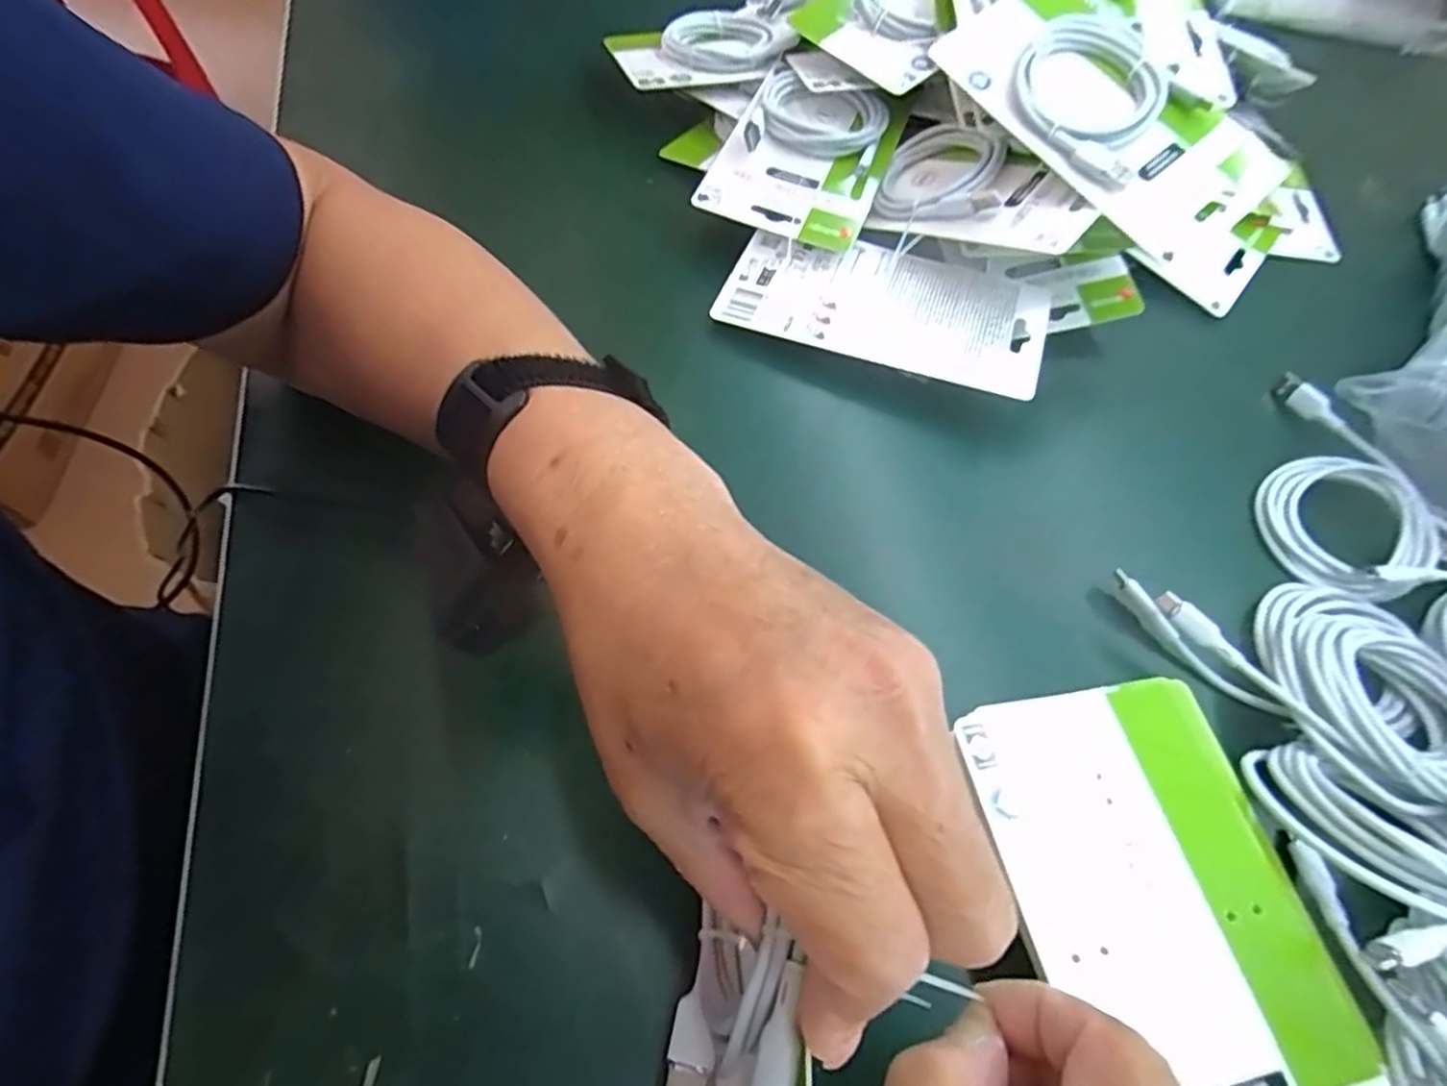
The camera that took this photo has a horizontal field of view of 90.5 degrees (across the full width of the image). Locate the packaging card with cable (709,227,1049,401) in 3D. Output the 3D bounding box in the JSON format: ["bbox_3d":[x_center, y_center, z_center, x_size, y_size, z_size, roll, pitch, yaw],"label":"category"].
[{"bbox_3d":[0.095,-0.140,0.429,0.181,0.026,0.102,22,59,6],"label":"packaging card with cable"}]

